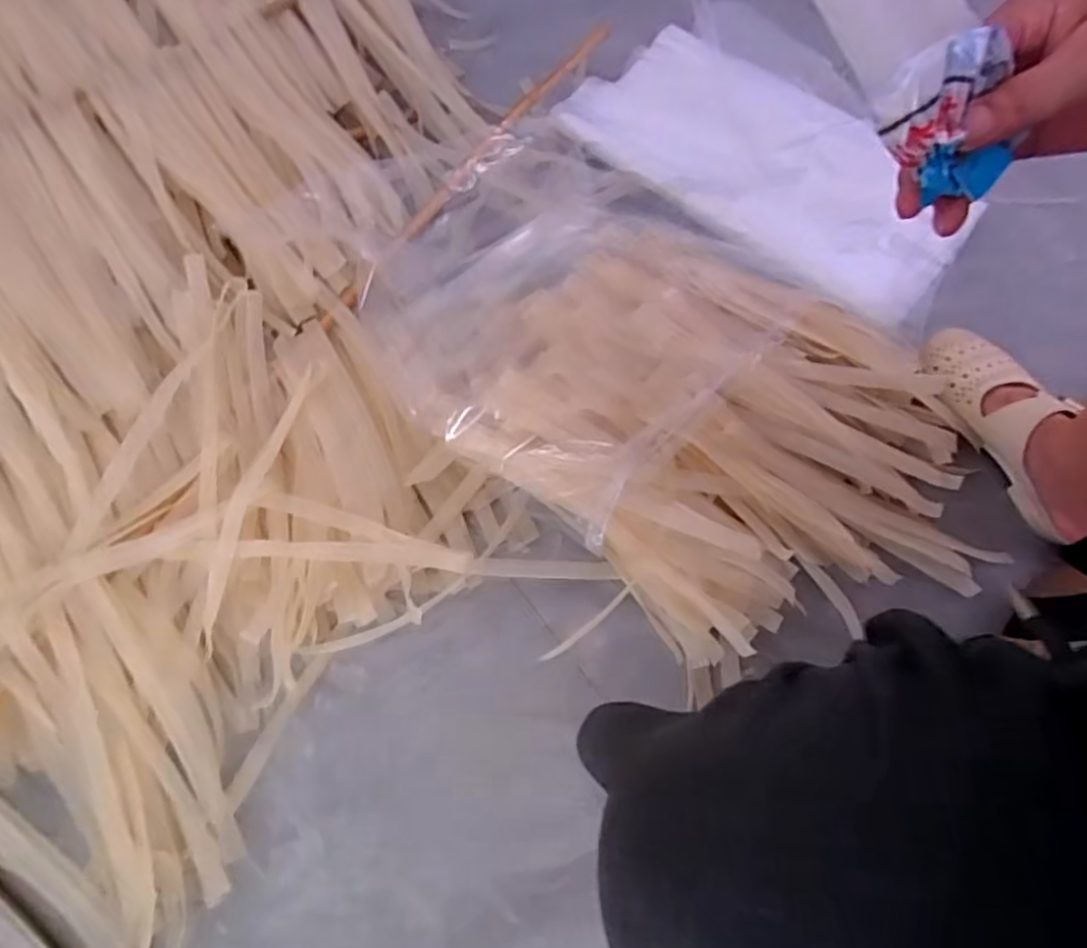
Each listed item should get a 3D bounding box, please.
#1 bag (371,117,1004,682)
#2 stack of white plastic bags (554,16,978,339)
[{"bbox_3d":[0.117,-0.104,0.674,0.707,0.090,0.406,37,75,13],"label":"bag"},{"bbox_3d":[0.263,-0.375,0.772,0.470,0.033,0.244,41,76,14],"label":"stack of white plastic bags"}]

